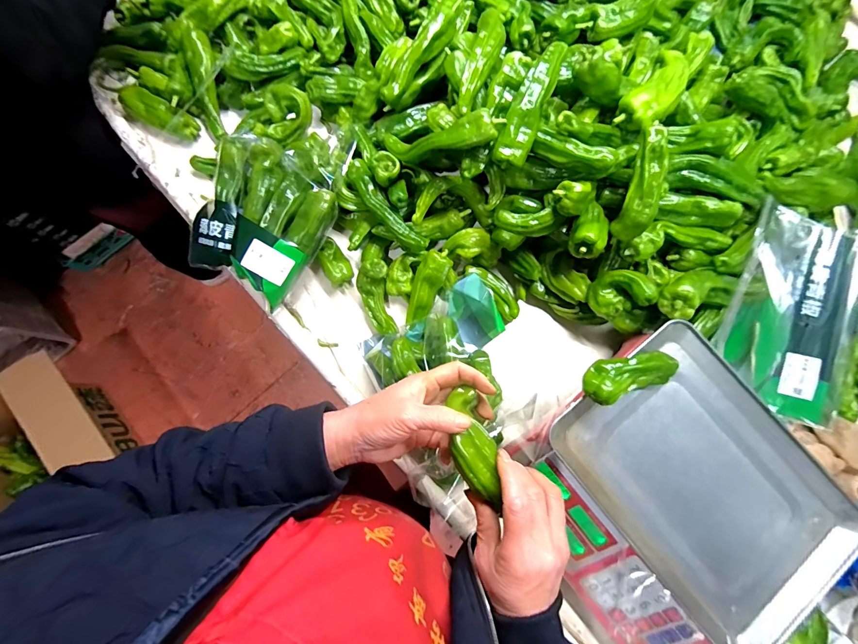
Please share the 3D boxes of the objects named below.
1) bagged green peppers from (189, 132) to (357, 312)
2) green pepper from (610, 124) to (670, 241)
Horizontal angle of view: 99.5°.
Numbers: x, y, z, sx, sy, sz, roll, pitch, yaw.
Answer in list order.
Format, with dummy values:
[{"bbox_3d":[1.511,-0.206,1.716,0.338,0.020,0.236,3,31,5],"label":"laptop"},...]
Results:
[{"bbox_3d":[-0.231,-0.184,0.531,0.195,0.074,0.283,25,79,3],"label":"bagged green peppers"},{"bbox_3d":[0.260,-0.163,0.439,0.037,0.027,0.127,8,112,3],"label":"green pepper"}]

